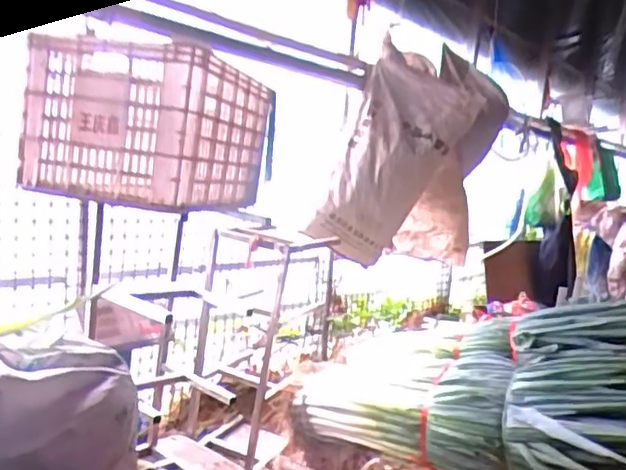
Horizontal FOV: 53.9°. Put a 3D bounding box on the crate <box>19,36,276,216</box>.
[{"bbox_3d":[-0.328,-0.224,1.383,0.343,0.281,0.542,5,5,7],"label":"crate"}]

